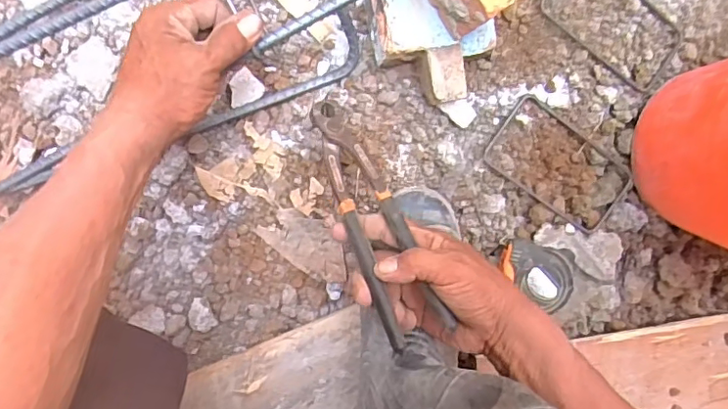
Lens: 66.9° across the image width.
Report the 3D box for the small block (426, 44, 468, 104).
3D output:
[{"bbox_3d":[0.072,-0.119,0.518,0.034,0.041,0.048,-8,94,-7],"label":"small block"}]

